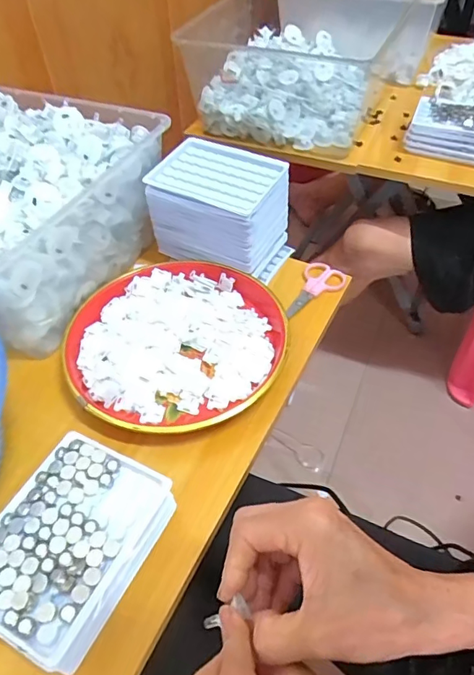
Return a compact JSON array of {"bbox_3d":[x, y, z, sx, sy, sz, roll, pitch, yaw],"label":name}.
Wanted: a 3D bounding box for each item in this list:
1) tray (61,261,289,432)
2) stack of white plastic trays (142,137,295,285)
[{"bbox_3d":[-0.064,0.005,0.498,0.209,0.034,0.213,-1,50,1],"label":"tray"},{"bbox_3d":[-0.016,-0.144,0.559,0.136,0.101,0.100,22,54,19],"label":"stack of white plastic trays"}]

